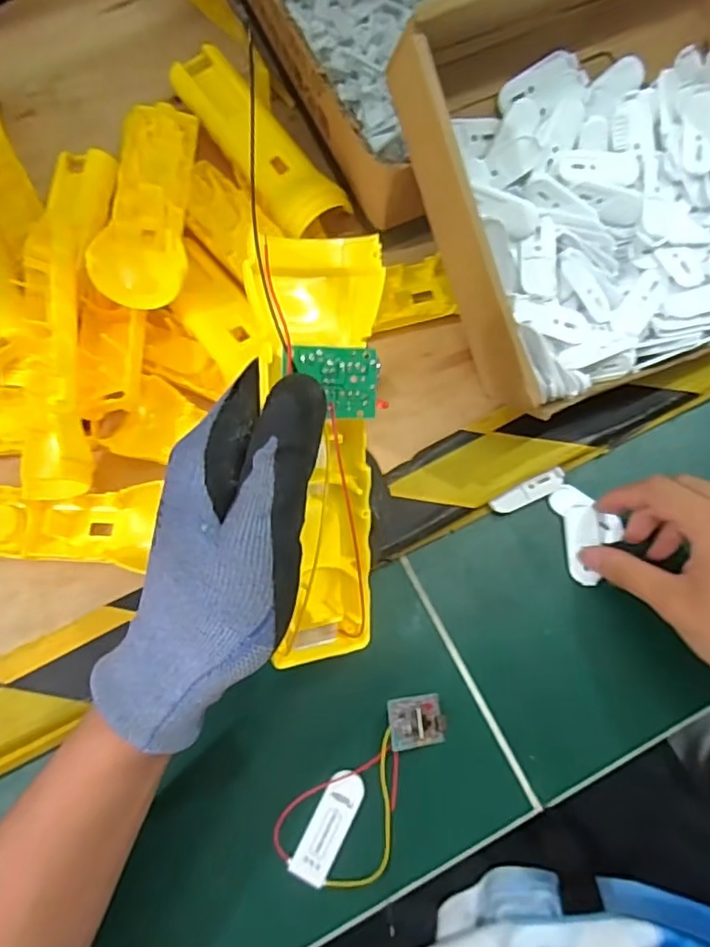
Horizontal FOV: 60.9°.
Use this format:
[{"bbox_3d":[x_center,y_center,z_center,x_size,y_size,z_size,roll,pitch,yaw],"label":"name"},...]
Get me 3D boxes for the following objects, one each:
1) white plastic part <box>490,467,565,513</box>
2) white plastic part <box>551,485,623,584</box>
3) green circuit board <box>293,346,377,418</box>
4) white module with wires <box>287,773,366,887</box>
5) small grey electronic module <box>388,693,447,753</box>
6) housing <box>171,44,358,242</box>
[{"bbox_3d":[0.109,0.012,0.381,0.050,0.007,0.013,-25,76,-8],"label":"white plastic part"},{"bbox_3d":[0.146,0.036,0.375,0.036,0.005,0.062,-11,75,-4],"label":"white plastic part"},{"bbox_3d":[-0.007,-0.033,0.216,0.030,0.004,0.025,-2,98,-19],"label":"green circuit board"},{"bbox_3d":[-0.014,0.194,0.333,0.021,0.008,0.058,29,76,7],"label":"white module with wires"},{"bbox_3d":[0.037,0.139,0.339,0.036,0.012,0.027,3,71,-27],"label":"small grey electronic module"},{"bbox_3d":[-0.069,-0.225,0.410,0.046,0.019,0.153,-35,78,-10],"label":"housing"}]

